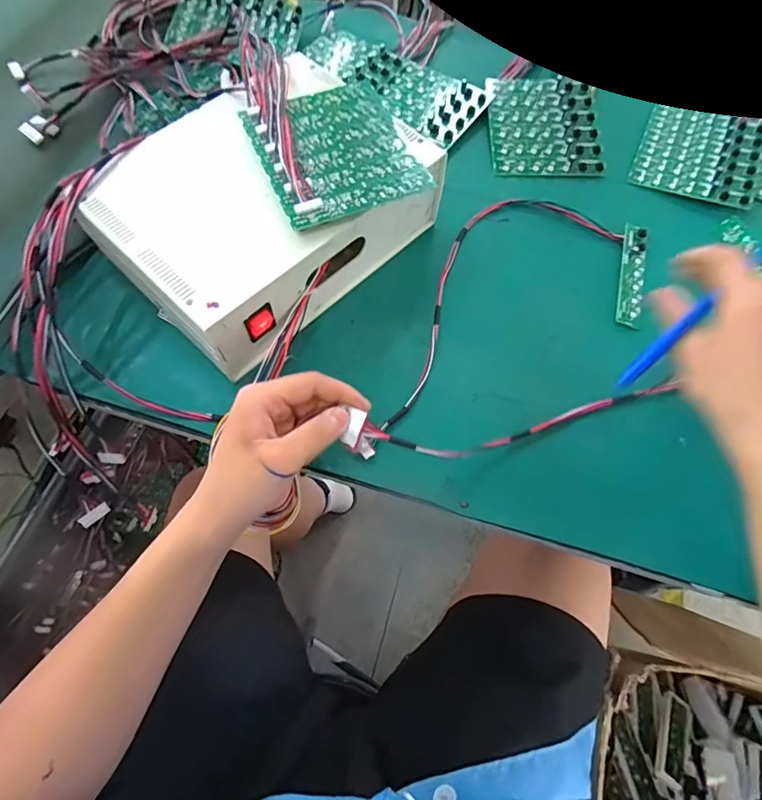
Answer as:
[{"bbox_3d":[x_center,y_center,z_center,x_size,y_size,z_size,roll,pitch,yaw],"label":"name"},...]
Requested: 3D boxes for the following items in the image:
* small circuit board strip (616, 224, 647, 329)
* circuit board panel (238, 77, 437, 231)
[{"bbox_3d":[0.238,-0.119,0.451,0.022,0.005,0.117,14,66,4],"label":"small circuit board strip"},{"bbox_3d":[-0.039,-0.204,0.387,0.117,0.009,0.134,-24,68,-12],"label":"circuit board panel"}]

